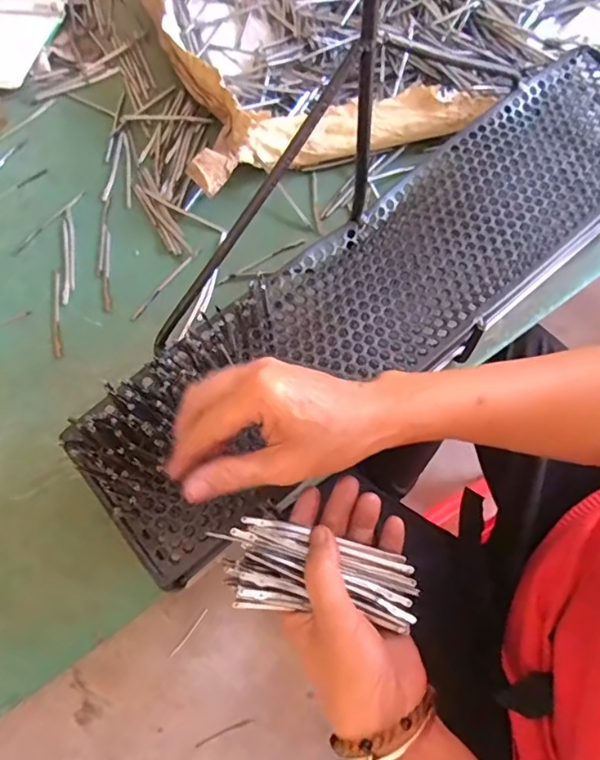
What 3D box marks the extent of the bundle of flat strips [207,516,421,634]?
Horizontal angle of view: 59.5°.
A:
[{"bbox_3d":[0.011,0.117,0.317,0.117,0.020,0.049,12,72,1],"label":"bundle of flat strips"}]

